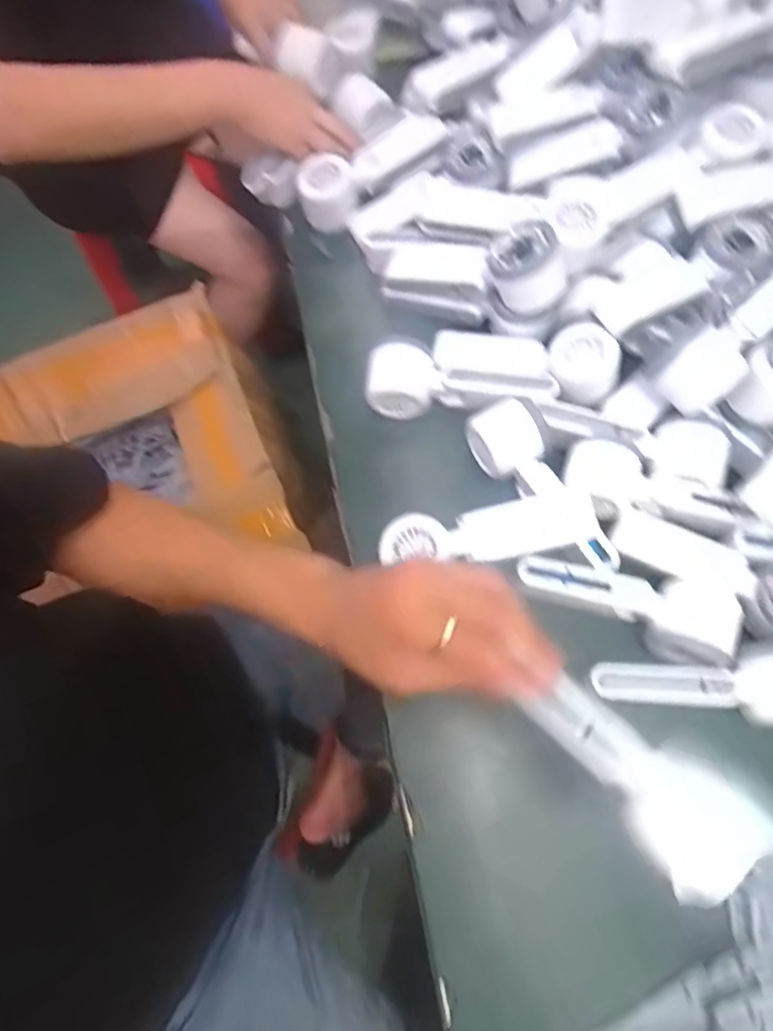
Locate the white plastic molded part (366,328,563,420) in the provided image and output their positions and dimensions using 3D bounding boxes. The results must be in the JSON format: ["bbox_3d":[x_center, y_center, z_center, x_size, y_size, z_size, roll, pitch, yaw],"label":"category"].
[{"bbox_3d":[0.066,-0.125,0.522,0.167,0.038,0.054,-1,72,2],"label":"white plastic molded part"}]

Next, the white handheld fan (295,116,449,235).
[{"bbox_3d":[-0.017,-0.358,0.599,0.162,0.050,0.048,-30,73,-8],"label":"white handheld fan"}]

